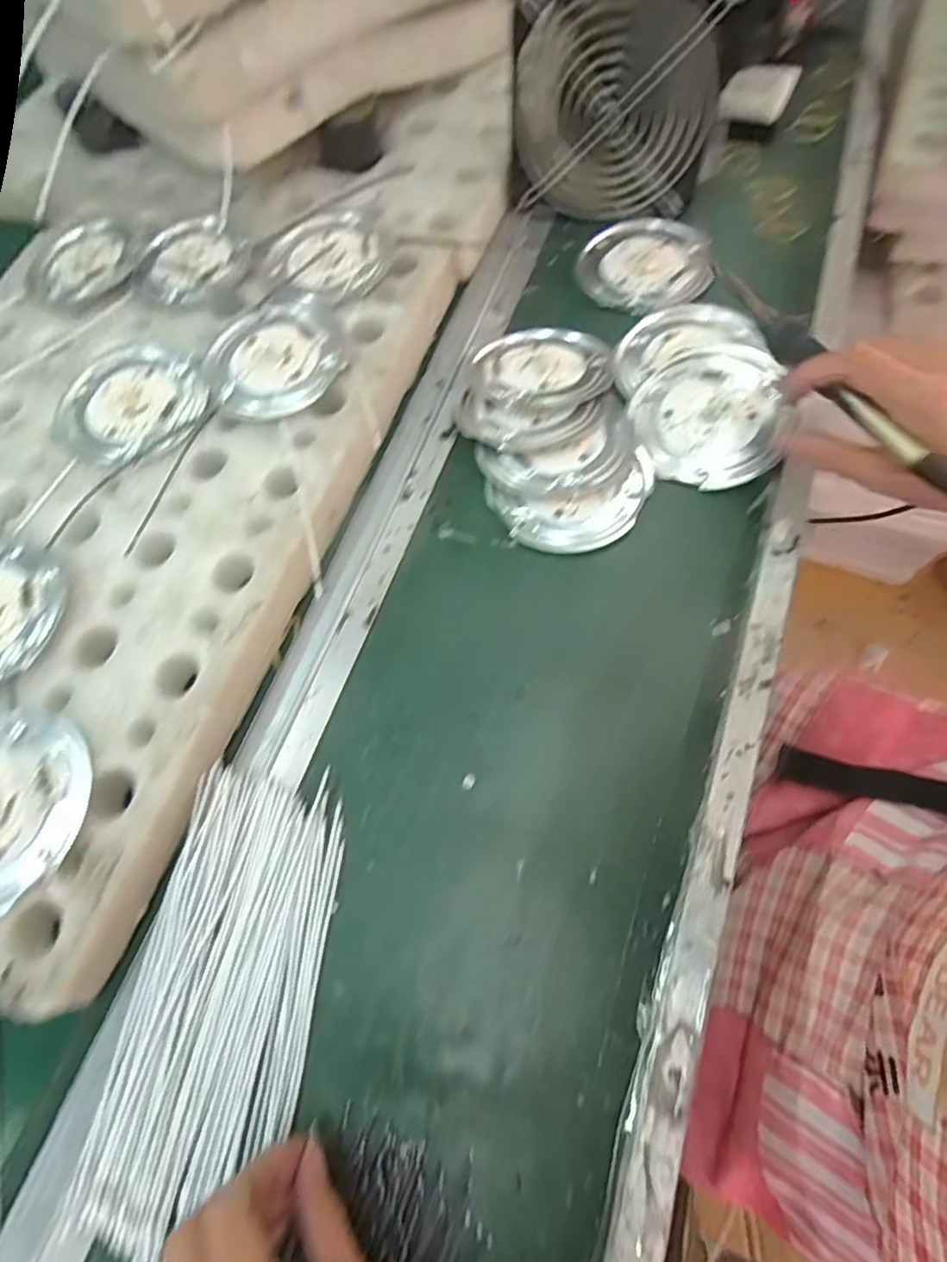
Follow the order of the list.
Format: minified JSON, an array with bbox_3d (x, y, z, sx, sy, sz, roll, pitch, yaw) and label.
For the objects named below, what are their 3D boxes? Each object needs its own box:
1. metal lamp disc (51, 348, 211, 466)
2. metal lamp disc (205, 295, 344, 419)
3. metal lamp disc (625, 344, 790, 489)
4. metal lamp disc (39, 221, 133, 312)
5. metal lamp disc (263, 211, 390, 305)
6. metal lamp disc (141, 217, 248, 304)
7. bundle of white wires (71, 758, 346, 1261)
[{"bbox_3d":[-0.246,-0.161,0.400,0.109,0.011,0.096,-27,68,-4],"label":"metal lamp disc"},{"bbox_3d":[-0.144,-0.197,0.403,0.098,0.005,0.102,-2,68,6],"label":"metal lamp disc"},{"bbox_3d":[0.159,-0.152,0.385,0.096,0.013,0.111,14,79,19],"label":"metal lamp disc"},{"bbox_3d":[-0.321,-0.302,0.465,0.078,0.012,0.084,-18,67,-1],"label":"metal lamp disc"},{"bbox_3d":[-0.112,-0.295,0.444,0.096,0.012,0.086,25,73,15],"label":"metal lamp disc"},{"bbox_3d":[-0.227,-0.302,0.452,0.083,0.012,0.076,-2,68,6],"label":"metal lamp disc"},{"bbox_3d":[-0.122,0.178,0.280,0.088,0.018,0.204,5,69,9],"label":"bundle of white wires"}]

